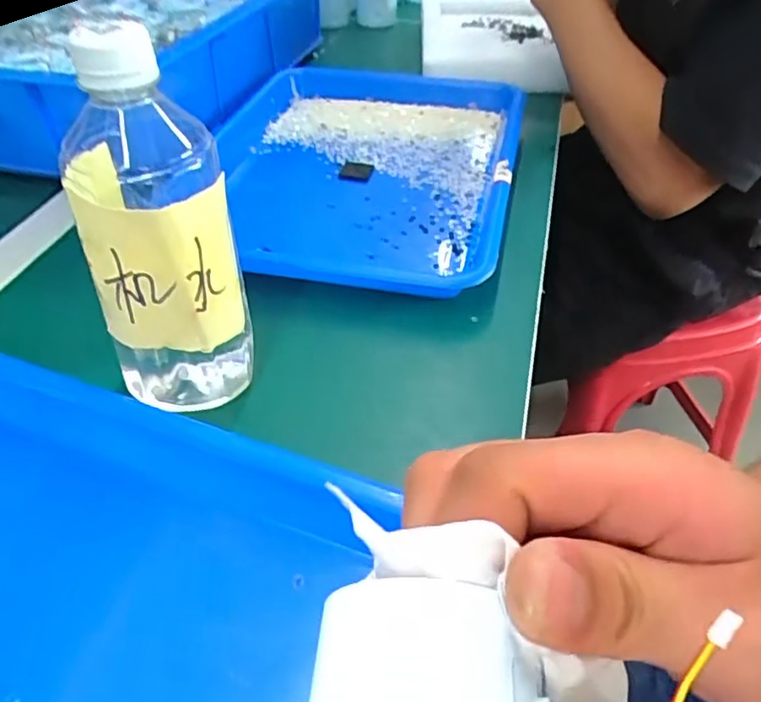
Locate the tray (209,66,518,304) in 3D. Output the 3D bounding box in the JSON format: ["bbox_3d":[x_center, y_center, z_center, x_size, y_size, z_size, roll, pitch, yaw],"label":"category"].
[{"bbox_3d":[-0.017,-0.154,0.527,0.249,0.033,0.323,9,44,9],"label":"tray"}]

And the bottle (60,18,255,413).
[{"bbox_3d":[-0.103,-0.051,0.303,0.065,0.184,0.055,-11,44,-12],"label":"bottle"}]

